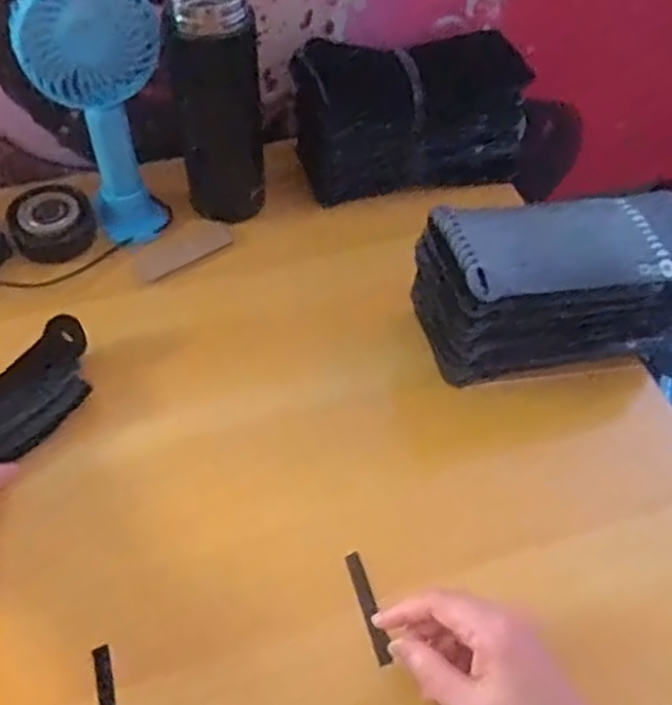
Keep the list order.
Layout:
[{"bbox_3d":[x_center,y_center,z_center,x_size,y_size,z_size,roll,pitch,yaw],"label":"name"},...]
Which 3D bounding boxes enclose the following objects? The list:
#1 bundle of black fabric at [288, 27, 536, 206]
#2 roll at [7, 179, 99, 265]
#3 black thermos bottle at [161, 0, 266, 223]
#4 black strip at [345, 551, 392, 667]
[{"bbox_3d":[0.074,-0.214,0.658,0.208,0.101,0.095,-11,54,-11],"label":"bundle of black fabric"},{"bbox_3d":[-0.241,-0.111,0.629,0.070,0.030,0.064,2,53,-2],"label":"roll"},{"bbox_3d":[-0.093,-0.196,0.593,0.073,0.177,0.067,-7,54,-8],"label":"black thermos bottle"},{"bbox_3d":[0.020,0.160,0.465,0.010,0.008,0.070,-11,53,-11],"label":"black strip"}]

